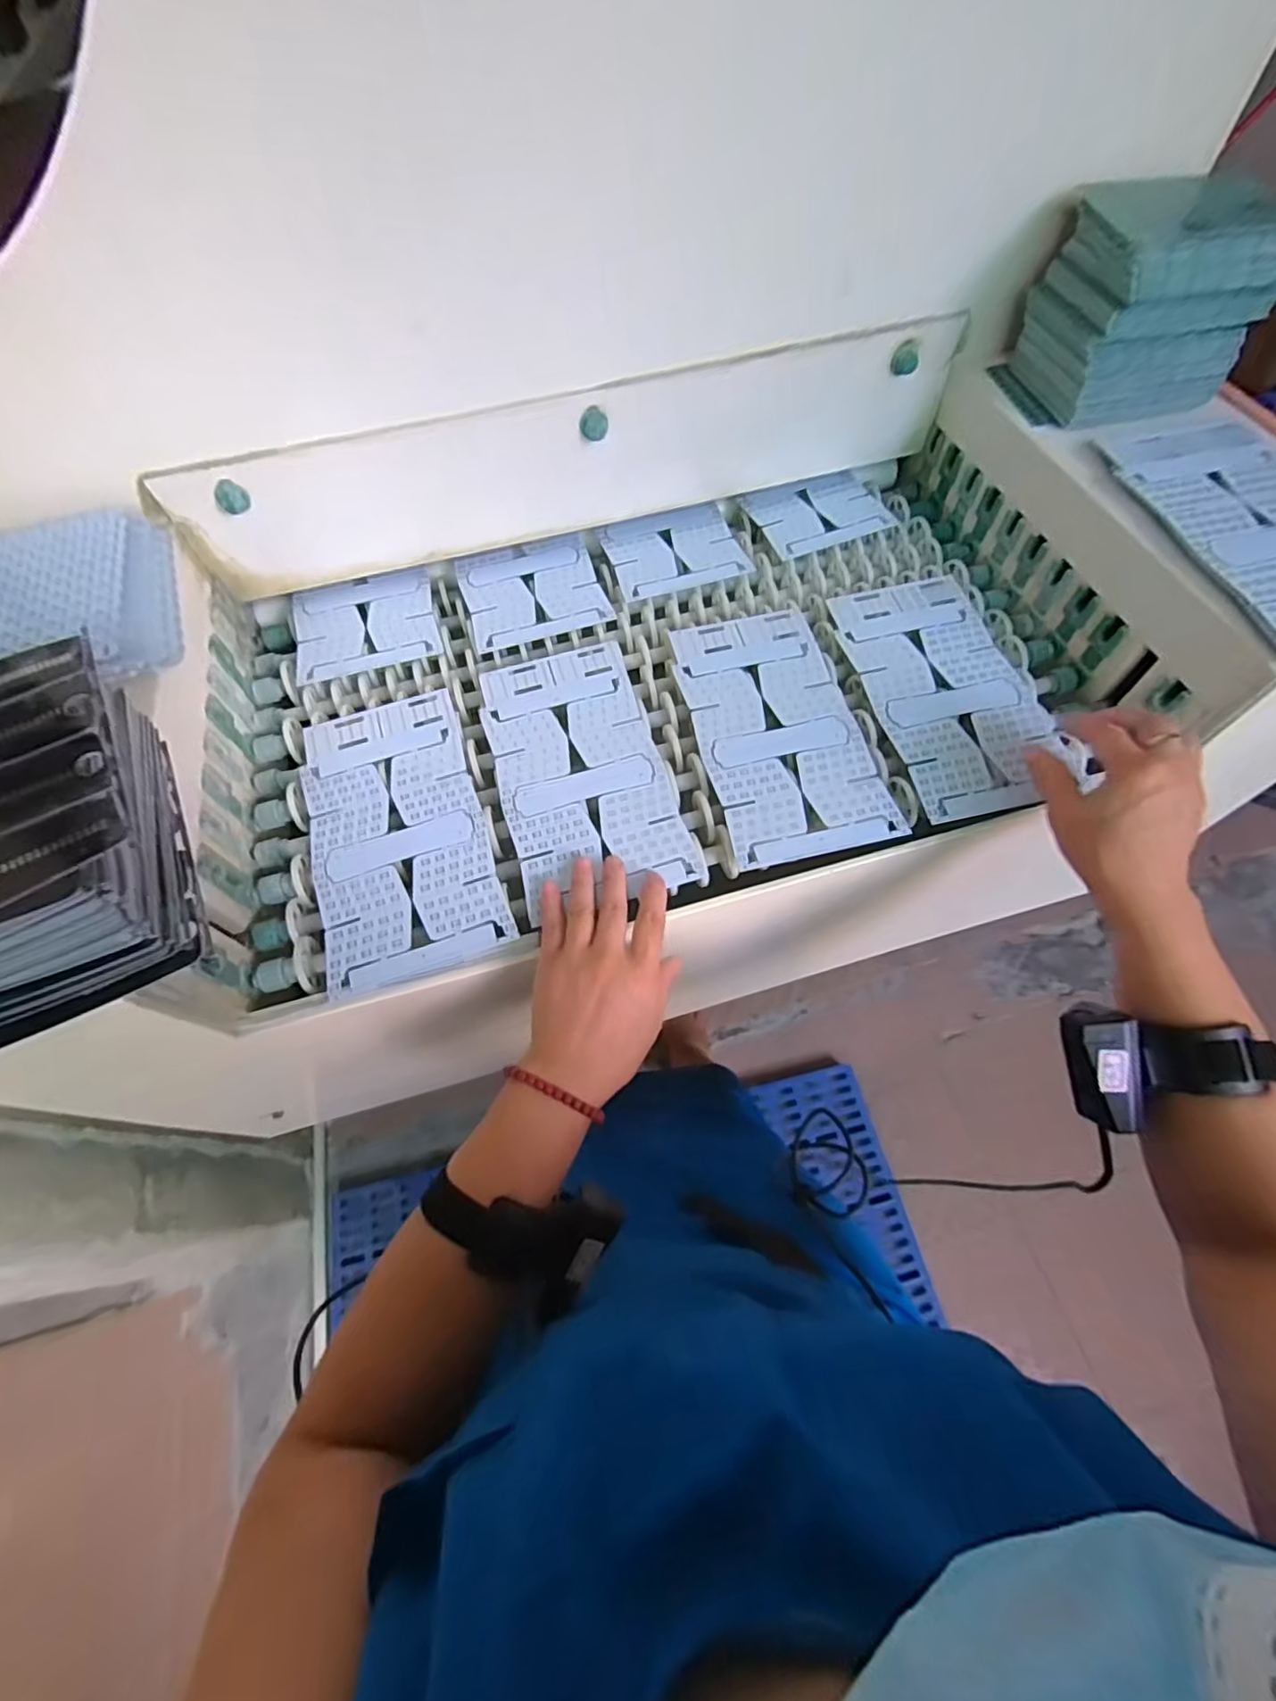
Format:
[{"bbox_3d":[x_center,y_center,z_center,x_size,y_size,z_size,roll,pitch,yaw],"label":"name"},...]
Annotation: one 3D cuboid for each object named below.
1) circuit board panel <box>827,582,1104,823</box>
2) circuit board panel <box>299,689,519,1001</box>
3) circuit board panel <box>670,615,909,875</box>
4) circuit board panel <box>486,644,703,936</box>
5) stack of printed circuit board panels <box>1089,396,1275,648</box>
[{"bbox_3d":[0.264,-0.138,0.532,0.142,0.011,0.240,-11,62,-3],"label":"circuit board panel"},{"bbox_3d":[-0.185,-0.020,0.485,0.126,0.005,0.242,-19,62,-7],"label":"circuit board panel"},{"bbox_3d":[0.111,-0.103,0.518,0.127,0.004,0.244,-12,62,-3],"label":"circuit board panel"},{"bbox_3d":[-0.048,-0.068,0.503,0.126,0.007,0.238,-16,62,-6],"label":"circuit board panel"},{"bbox_3d":[0.478,-0.257,0.475,0.175,0.009,0.277,-9,62,-3],"label":"stack of printed circuit board panels"}]

